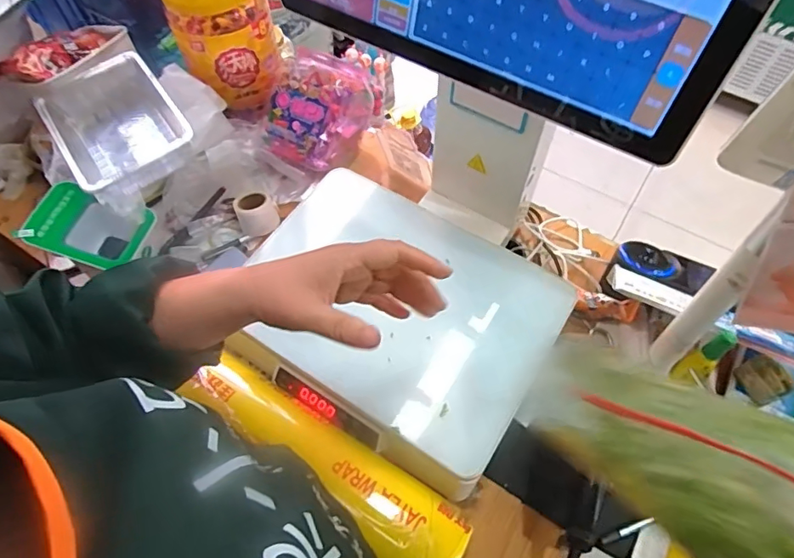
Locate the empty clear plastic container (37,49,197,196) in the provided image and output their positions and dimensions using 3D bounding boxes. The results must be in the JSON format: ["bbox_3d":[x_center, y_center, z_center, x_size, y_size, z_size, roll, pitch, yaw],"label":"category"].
[{"bbox_3d":[-0.393,-0.214,0.721,0.153,0.062,0.221,-34,65,-17],"label":"empty clear plastic container"}]

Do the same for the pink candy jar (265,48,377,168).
[{"bbox_3d":[-0.116,-0.265,0.784,0.120,0.110,0.178,20,63,12],"label":"pink candy jar"}]

